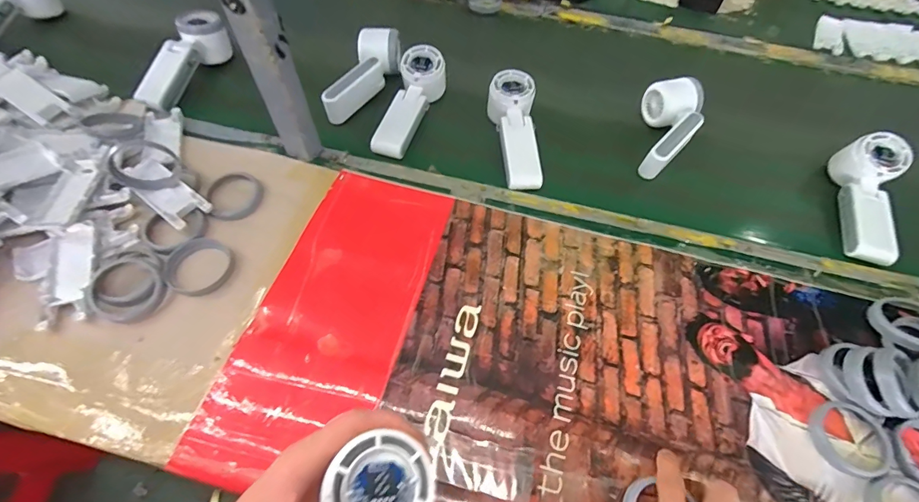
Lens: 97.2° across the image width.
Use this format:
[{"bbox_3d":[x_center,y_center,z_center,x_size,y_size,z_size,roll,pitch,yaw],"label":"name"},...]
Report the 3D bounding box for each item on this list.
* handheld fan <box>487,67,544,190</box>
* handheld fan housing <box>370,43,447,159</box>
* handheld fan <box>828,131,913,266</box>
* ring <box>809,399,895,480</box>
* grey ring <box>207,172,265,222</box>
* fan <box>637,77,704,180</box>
[{"bbox_3d":[0.070,-0.158,0.509,0.057,0.038,0.165,-1,59,-3],"label":"handheld fan"},{"bbox_3d":[-0.067,-0.194,0.539,0.054,0.042,0.166,18,72,8],"label":"handheld fan housing"},{"bbox_3d":[0.481,-0.066,0.465,0.053,0.047,0.153,22,61,10],"label":"handheld fan"},{"bbox_3d":[0.334,0.160,0.346,0.061,0.006,0.059,1,59,-2],"label":"ring"},{"bbox_3d":[-0.243,-0.060,0.442,0.054,0.015,0.057,1,59,-2],"label":"grey ring"},{"bbox_3d":[0.275,-0.160,0.523,0.068,0.045,0.144,12,59,5],"label":"fan"}]

